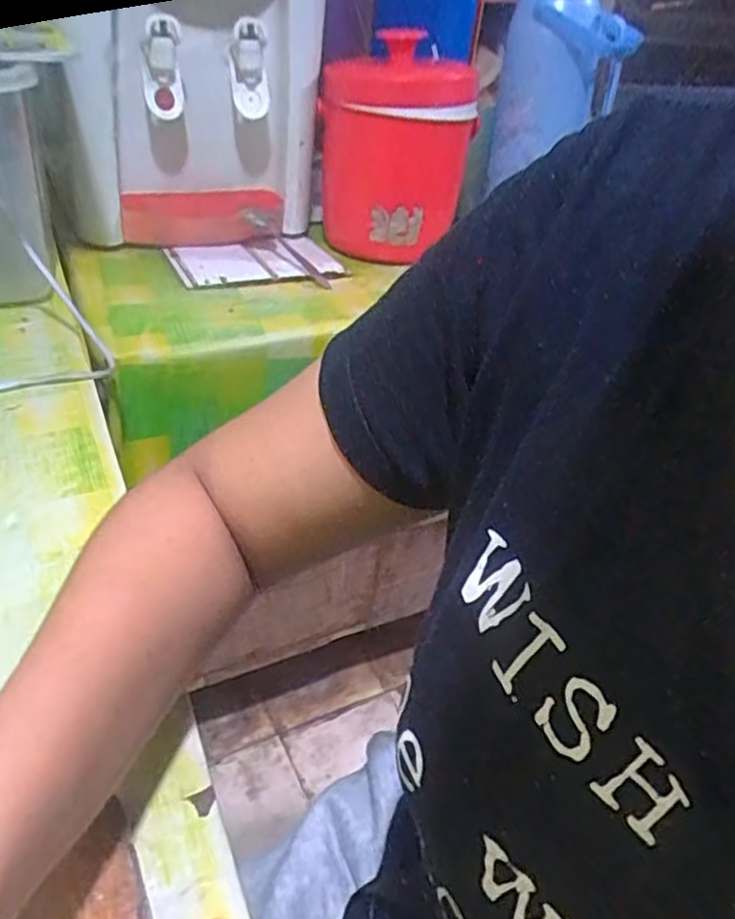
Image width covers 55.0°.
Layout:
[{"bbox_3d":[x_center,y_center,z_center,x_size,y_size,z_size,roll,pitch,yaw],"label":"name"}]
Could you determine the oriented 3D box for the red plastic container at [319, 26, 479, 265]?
[{"bbox_3d":[0.034,-0.398,0.899,0.192,0.221,0.183,7,37,1],"label":"red plastic container"}]

